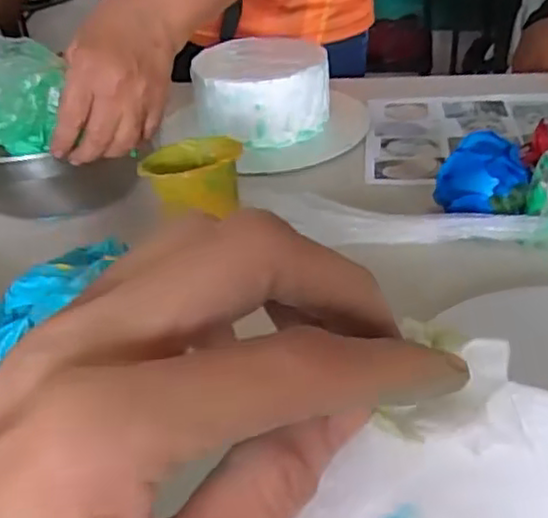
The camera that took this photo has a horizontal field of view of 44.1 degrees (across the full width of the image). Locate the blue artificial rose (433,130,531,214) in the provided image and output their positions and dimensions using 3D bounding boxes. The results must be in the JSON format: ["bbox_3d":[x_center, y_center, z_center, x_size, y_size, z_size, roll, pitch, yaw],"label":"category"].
[{"bbox_3d":[0.179,-0.072,0.576,0.076,0.048,0.059,8,33,20],"label":"blue artificial rose"}]

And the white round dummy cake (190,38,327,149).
[{"bbox_3d":[-0.013,-0.188,0.762,0.147,0.085,0.125,-1,31,5],"label":"white round dummy cake"}]

